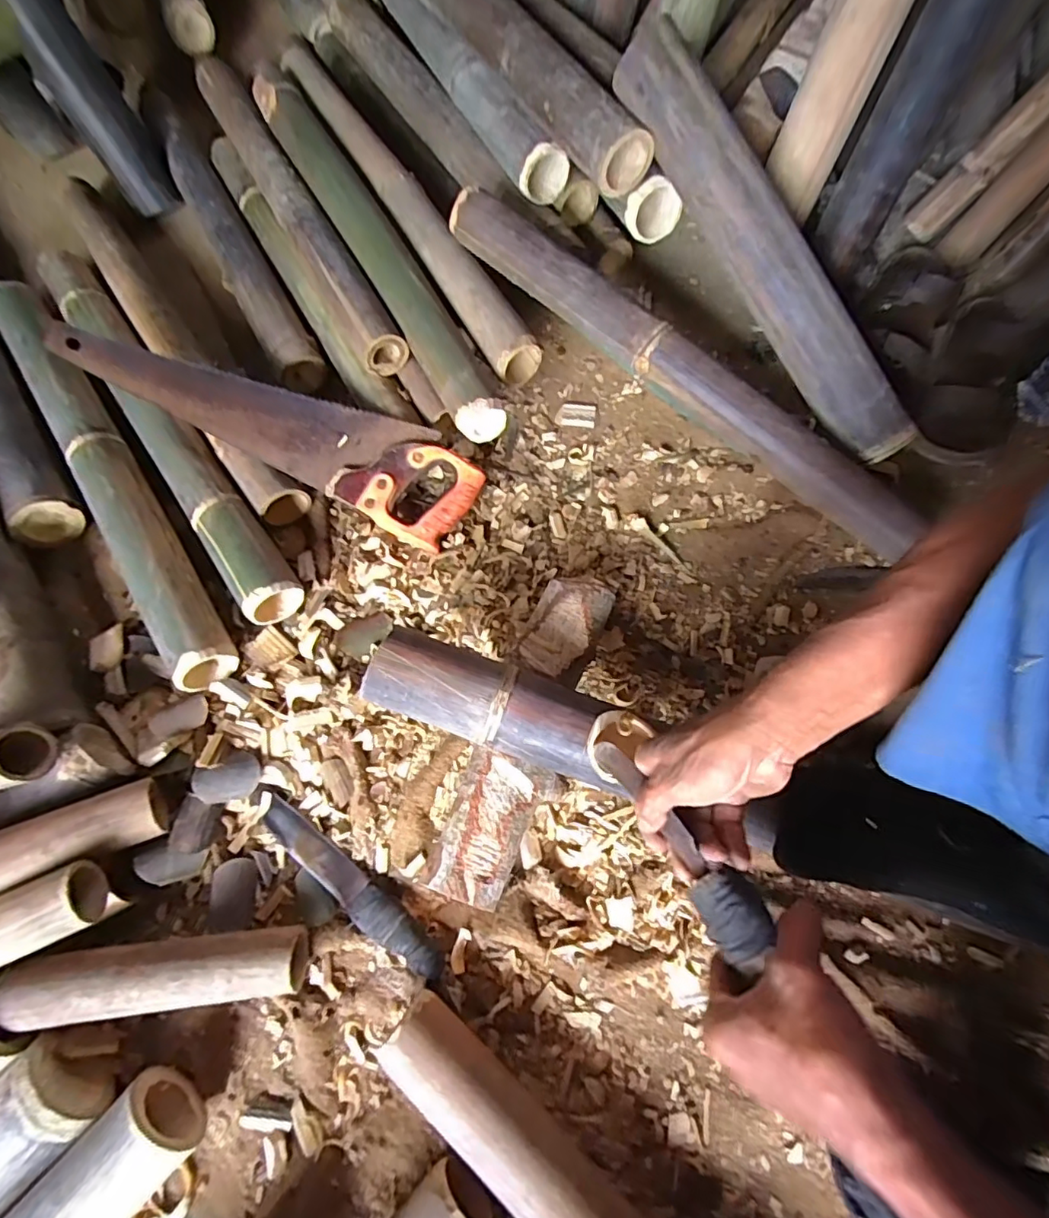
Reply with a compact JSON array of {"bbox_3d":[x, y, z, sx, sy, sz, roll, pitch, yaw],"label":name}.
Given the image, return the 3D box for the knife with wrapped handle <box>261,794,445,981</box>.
[{"bbox_3d":[-0.171,0.265,0.536,0.227,0.021,0.037,35,75,13],"label":"knife with wrapped handle"}]

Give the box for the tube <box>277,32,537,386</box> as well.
[{"bbox_3d":[-0.174,-0.553,0.755,0.056,0.065,0.664,-30,71,-9],"label":"tube"}]

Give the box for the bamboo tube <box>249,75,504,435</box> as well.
[{"bbox_3d":[-0.197,-0.476,0.721,0.074,0.065,0.647,-30,71,-9],"label":"bamboo tube"}]

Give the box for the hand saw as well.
[{"bbox_3d":[-0.288,-0.230,0.652,0.491,0.021,0.123,27,86,-1],"label":"hand saw"}]

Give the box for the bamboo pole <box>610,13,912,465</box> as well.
[{"bbox_3d":[0.265,-0.377,0.609,0.064,0.070,0.494,-39,98,-12],"label":"bamboo pole"}]

